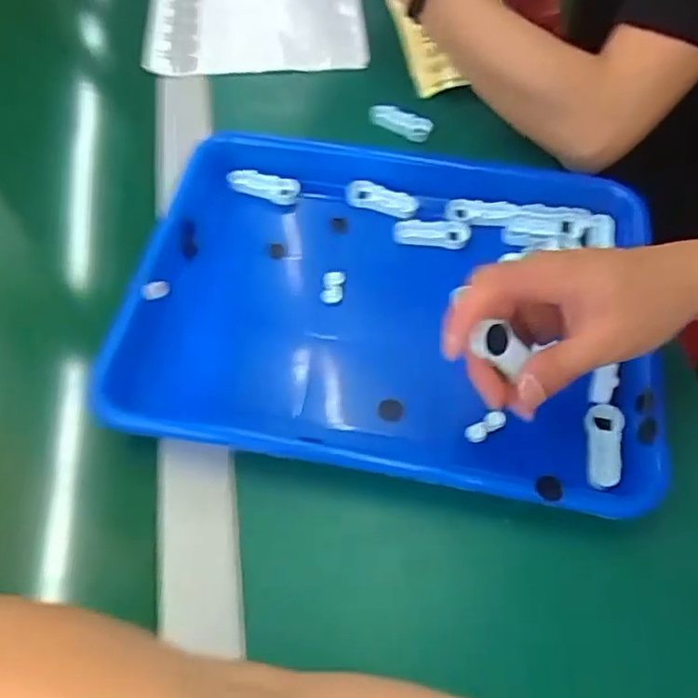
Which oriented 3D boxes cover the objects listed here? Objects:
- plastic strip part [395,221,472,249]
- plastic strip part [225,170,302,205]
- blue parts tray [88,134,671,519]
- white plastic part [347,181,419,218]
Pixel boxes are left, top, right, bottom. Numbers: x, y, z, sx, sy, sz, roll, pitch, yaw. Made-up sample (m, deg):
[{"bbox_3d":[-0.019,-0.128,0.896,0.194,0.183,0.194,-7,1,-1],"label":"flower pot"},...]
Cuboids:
[{"bbox_3d":[0.061,-0.085,0.458,0.054,0.004,0.020,7,84,3],"label":"plastic strip part"},{"bbox_3d":[-0.065,-0.124,0.477,0.054,0.005,0.021,11,89,-2],"label":"plastic strip part"},{"bbox_3d":[0.026,-0.030,0.414,0.329,0.037,0.241,10,60,6],"label":"blue parts tray"},{"bbox_3d":[0.025,-0.113,0.473,0.056,0.007,0.019,18,91,12],"label":"white plastic part"}]

